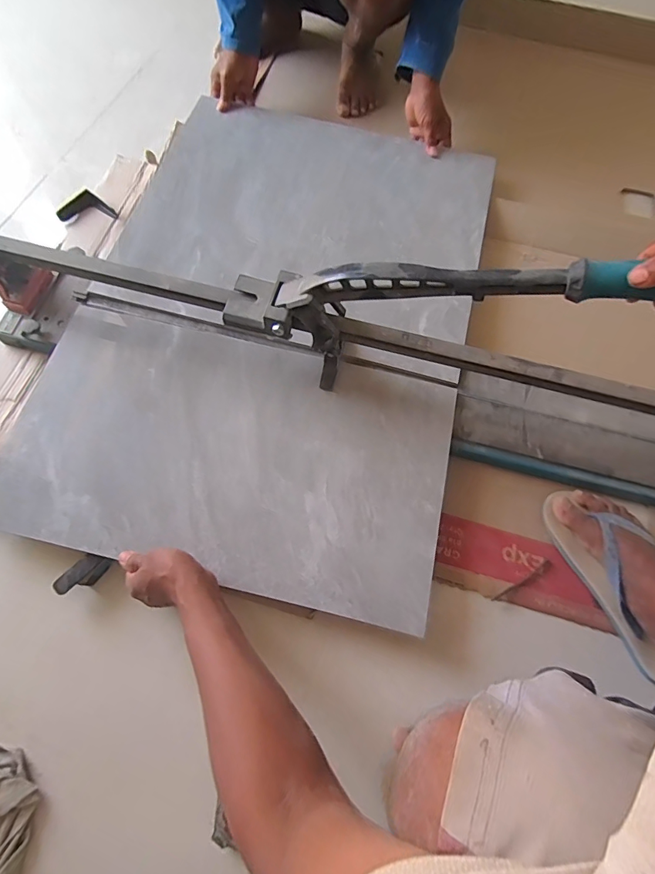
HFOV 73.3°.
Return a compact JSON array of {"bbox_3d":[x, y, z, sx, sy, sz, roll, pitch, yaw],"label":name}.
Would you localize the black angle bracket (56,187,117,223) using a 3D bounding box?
[{"bbox_3d":[-0.442,-0.423,0.806,0.099,0.032,0.041,-7,69,-4],"label":"black angle bracket"}]

